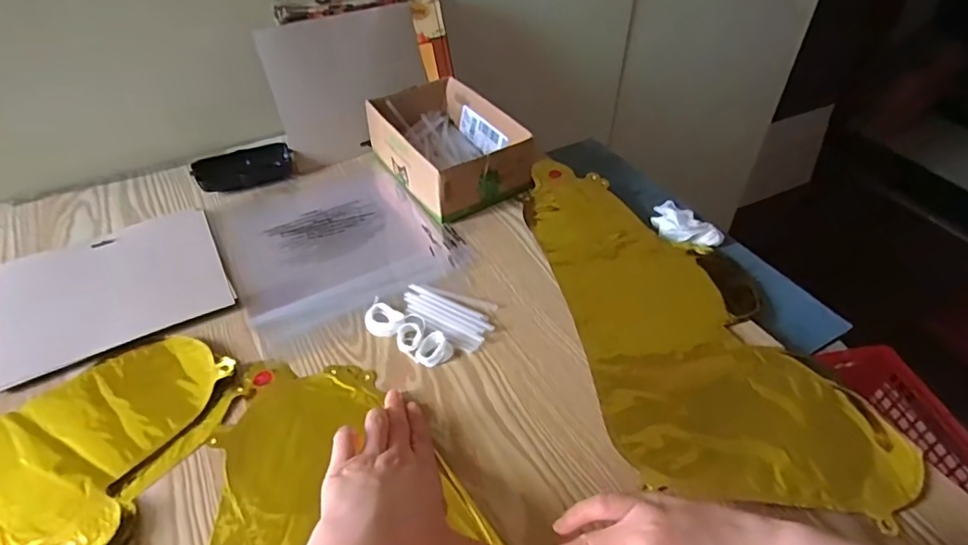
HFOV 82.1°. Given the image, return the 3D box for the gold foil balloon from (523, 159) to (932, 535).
[{"bbox_3d":[0.167,0.024,0.516,0.202,0.010,0.423,-12,45,-11],"label":"gold foil balloon"}]

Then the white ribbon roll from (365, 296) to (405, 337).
[{"bbox_3d":[-0.094,0.041,0.506,0.045,0.005,0.030,31,52,29],"label":"white ribbon roll"}]

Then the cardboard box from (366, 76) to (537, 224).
[{"bbox_3d":[-0.047,-0.153,0.661,0.136,0.068,0.204,-27,50,-25],"label":"cardboard box"}]

